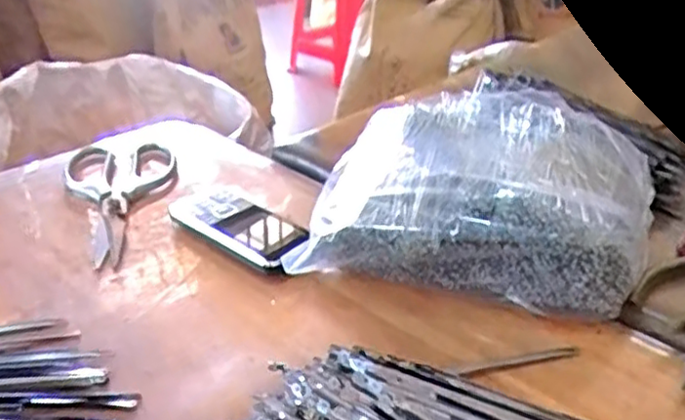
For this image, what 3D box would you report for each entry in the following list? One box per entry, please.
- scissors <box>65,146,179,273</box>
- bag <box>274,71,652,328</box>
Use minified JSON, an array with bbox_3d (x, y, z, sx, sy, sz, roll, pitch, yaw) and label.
[{"bbox_3d":[-0.179,-0.014,0.564,0.094,0.015,0.195,-12,31,-20],"label":"scissors"},{"bbox_3d":[0.109,-0.014,0.513,0.242,0.078,0.237,7,29,12],"label":"bag"}]

